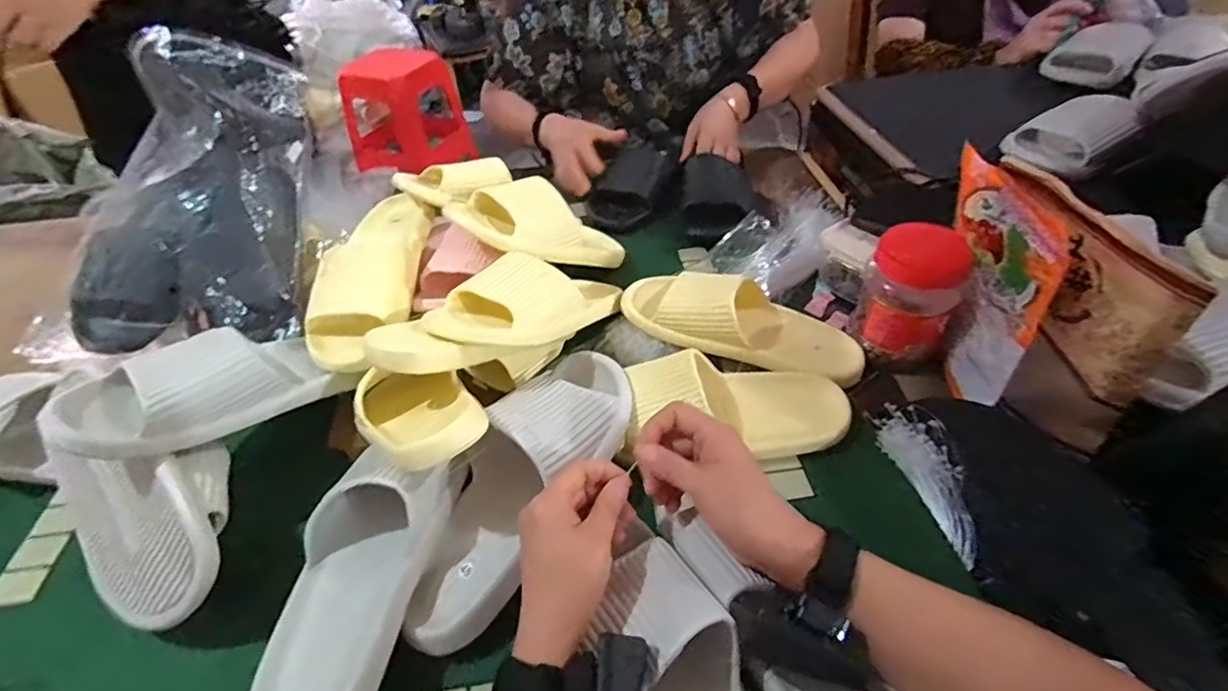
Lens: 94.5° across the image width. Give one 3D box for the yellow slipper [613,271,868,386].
[{"bbox_3d":[0.142,-0.029,0.618,0.264,0.065,0.099,17,47,3],"label":"yellow slipper"}]

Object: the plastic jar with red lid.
[{"bbox_3d":[0.316,-0.056,0.606,0.086,0.123,0.090,-2,44,2],"label":"plastic jar with red lid"}]

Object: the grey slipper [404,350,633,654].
[{"bbox_3d":[-0.077,0.106,0.483,0.099,0.072,0.284,21,50,23],"label":"grey slipper"}]

